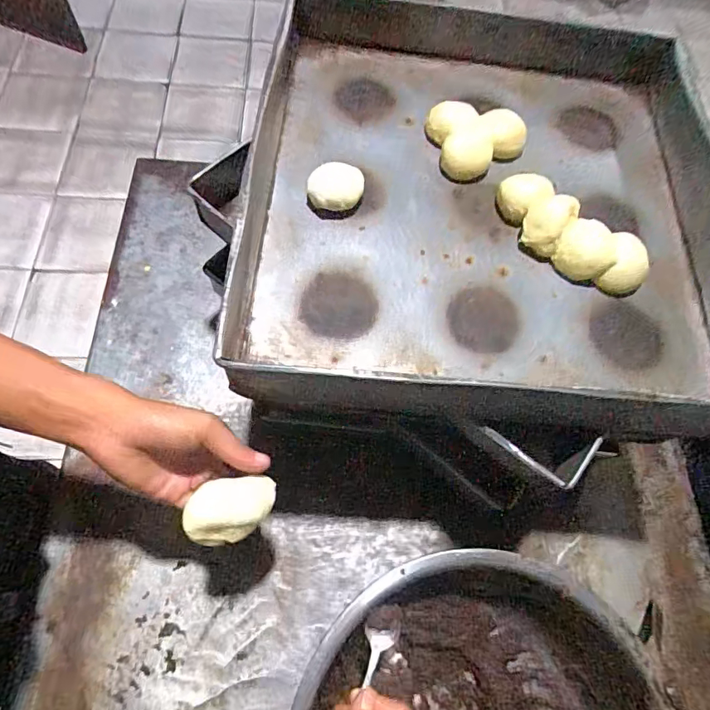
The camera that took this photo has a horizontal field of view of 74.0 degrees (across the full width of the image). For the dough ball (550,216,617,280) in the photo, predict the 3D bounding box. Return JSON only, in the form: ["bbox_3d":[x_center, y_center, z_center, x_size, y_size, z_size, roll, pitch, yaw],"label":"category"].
[{"bbox_3d":[0.218,-0.099,0.446,0.052,0.031,0.045,34,67,10],"label":"dough ball"}]

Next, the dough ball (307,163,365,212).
[{"bbox_3d":[-0.018,-0.162,0.457,0.050,0.024,0.041,13,65,0],"label":"dough ball"}]

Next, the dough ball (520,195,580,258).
[{"bbox_3d":[0.183,-0.126,0.449,0.039,0.032,0.053,30,67,8],"label":"dough ball"}]

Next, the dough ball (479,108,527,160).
[{"bbox_3d":[0.153,-0.237,0.499,0.040,0.031,0.048,-16,69,-13],"label":"dough ball"}]

